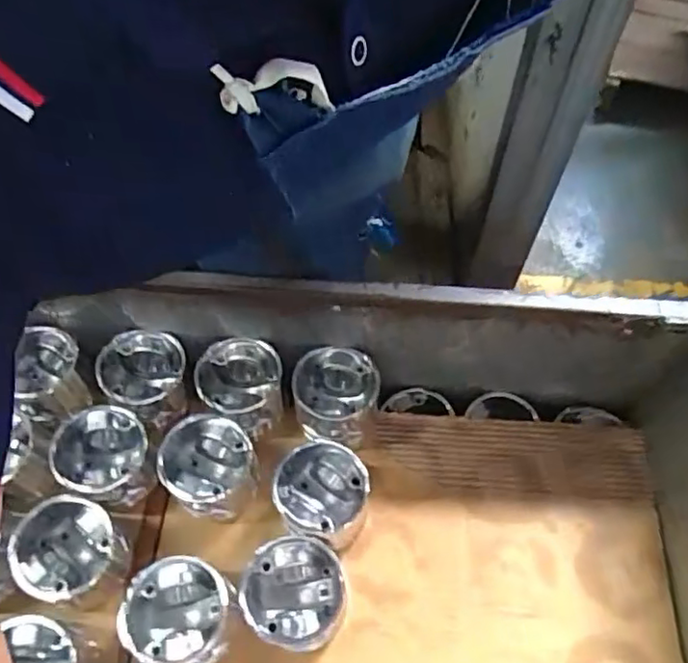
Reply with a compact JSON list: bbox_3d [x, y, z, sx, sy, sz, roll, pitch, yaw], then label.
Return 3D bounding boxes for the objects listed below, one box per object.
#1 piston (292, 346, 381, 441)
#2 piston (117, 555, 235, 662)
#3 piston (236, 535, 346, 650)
[{"bbox_3d":[-0.008,0.082,0.685,0.090,0.095,0.090,-3,59,-1],"label":"piston"},{"bbox_3d":[-0.153,0.270,0.575,0.090,0.090,0.087,0,59,0],"label":"piston"},{"bbox_3d":[-0.045,0.254,0.585,0.093,0.086,0.088,0,59,0],"label":"piston"}]

